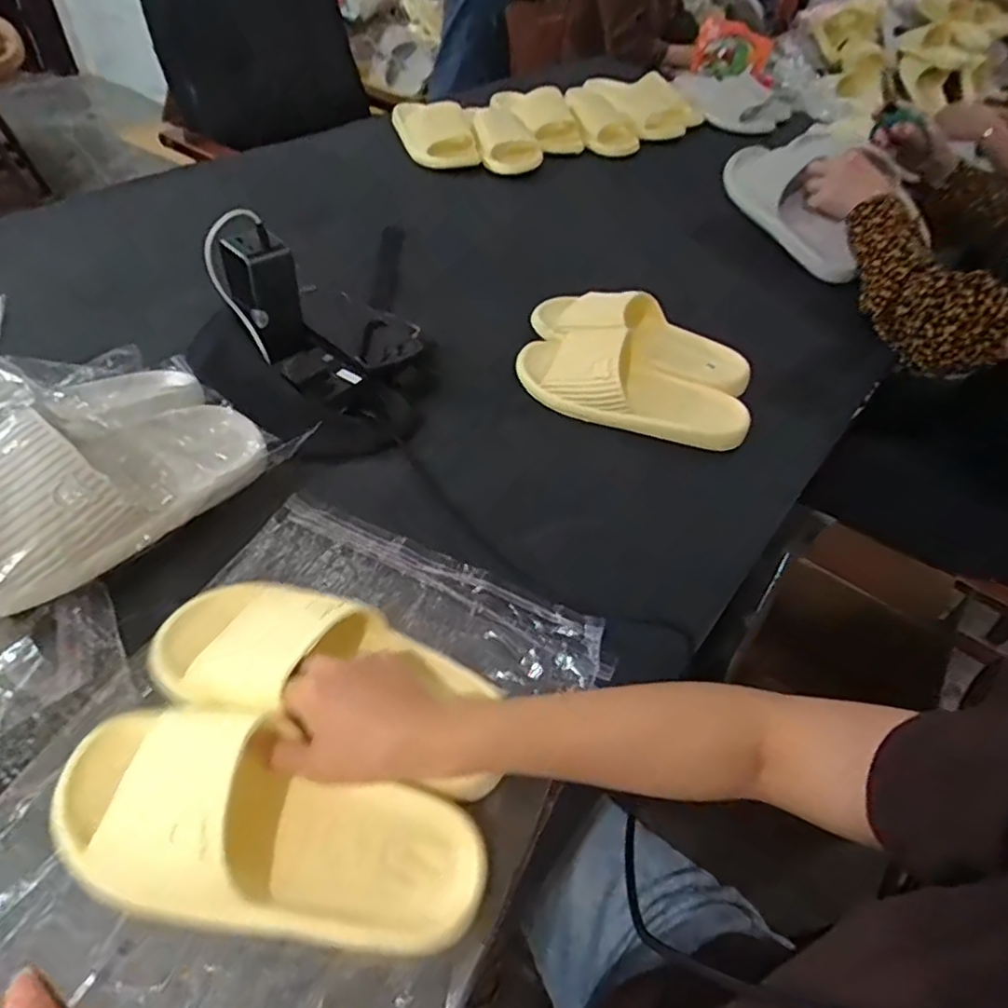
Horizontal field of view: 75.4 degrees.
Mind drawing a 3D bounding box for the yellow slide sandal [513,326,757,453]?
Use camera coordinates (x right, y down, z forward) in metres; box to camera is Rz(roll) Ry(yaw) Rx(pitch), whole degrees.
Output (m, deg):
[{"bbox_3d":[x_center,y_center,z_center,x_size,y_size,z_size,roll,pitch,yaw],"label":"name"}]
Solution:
[{"bbox_3d":[0.135,-0.131,0.684,0.248,0.053,0.105,18,49,9],"label":"yellow slide sandal"}]

